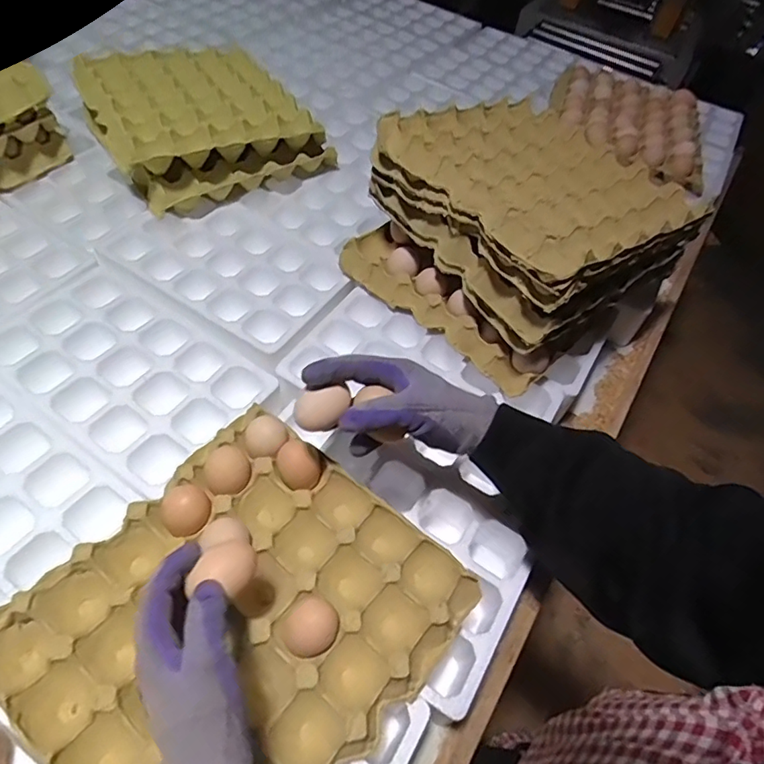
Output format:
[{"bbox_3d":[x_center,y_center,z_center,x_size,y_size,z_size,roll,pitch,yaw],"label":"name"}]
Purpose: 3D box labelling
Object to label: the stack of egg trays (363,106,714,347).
[{"bbox_3d":[0.177,-0.221,0.634,0.276,0.099,0.296,-30,63,-26],"label":"stack of egg trays"}]

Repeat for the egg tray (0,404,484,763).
[{"bbox_3d":[-0.109,0.187,0.424,0.267,0.045,0.286,33,56,19],"label":"egg tray"}]

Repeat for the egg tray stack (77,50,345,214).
[{"bbox_3d":[-0.278,-0.400,0.827,0.296,0.095,0.313,-28,59,-25],"label":"egg tray stack"}]

